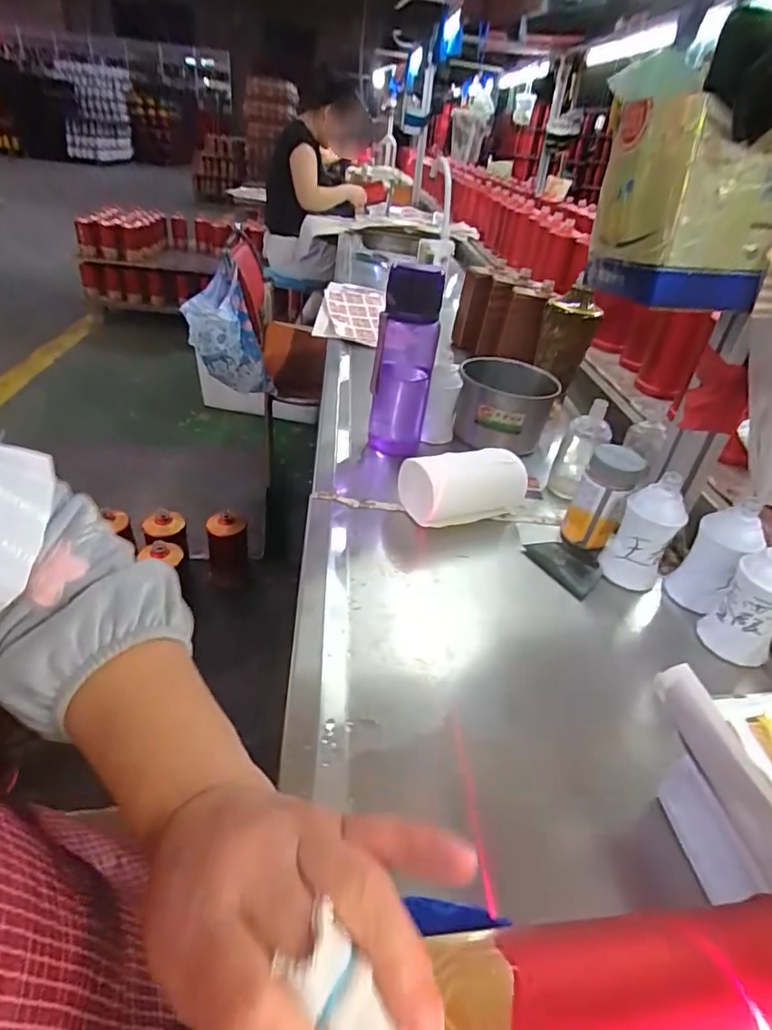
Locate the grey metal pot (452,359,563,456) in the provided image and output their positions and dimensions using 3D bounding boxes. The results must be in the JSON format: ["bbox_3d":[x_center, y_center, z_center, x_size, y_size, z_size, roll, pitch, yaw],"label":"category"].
[{"bbox_3d":[0.167,-0.157,0.787,0.123,0.086,0.129,4,35,-3],"label":"grey metal pot"}]

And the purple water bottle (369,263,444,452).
[{"bbox_3d":[0.021,-0.176,0.683,0.071,0.236,0.076,6,35,-1],"label":"purple water bottle"}]

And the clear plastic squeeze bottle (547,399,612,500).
[{"bbox_3d":[0.243,-0.081,0.683,0.053,0.116,0.049,17,36,15],"label":"clear plastic squeeze bottle"}]

